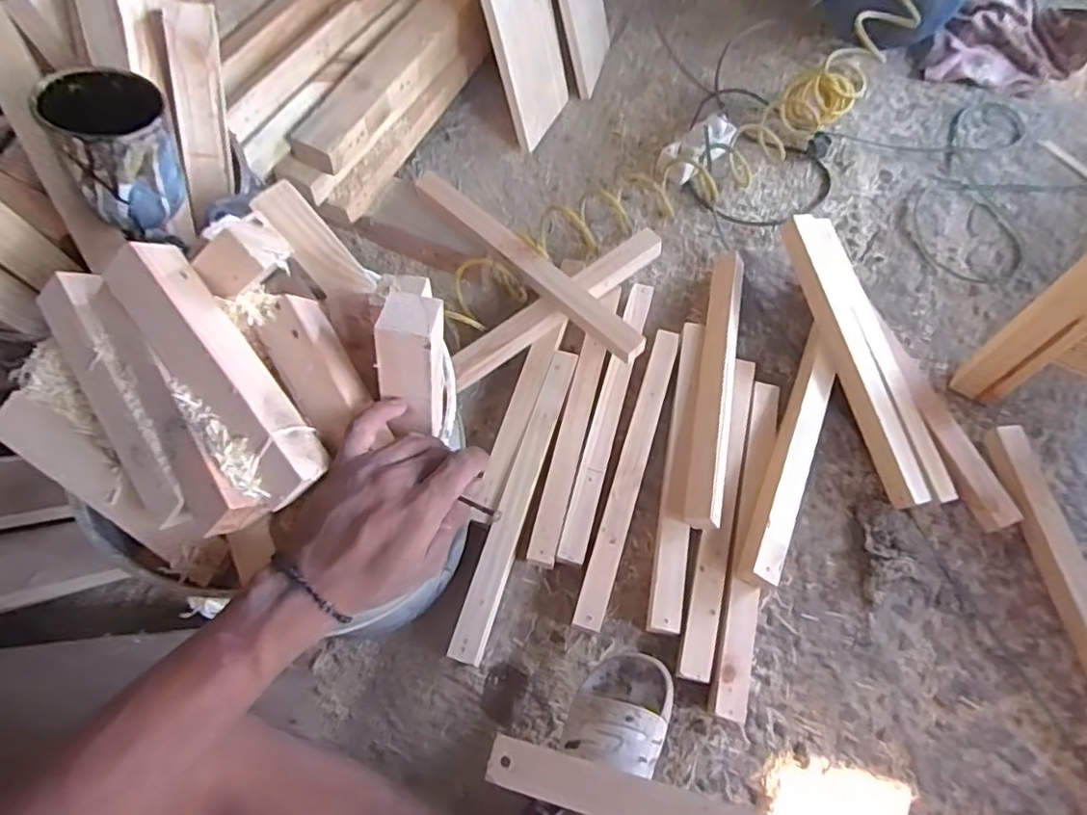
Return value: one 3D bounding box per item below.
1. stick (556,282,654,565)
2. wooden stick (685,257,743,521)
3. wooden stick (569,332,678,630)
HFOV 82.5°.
[{"bbox_3d":[0.093,0.006,0.866,0.033,0.037,0.431,14,64,8],"label":"stick"},{"bbox_3d":[0.239,-0.039,0.845,0.046,0.026,0.417,11,64,6],"label":"wooden stick"},{"bbox_3d":[0.118,0.083,0.831,0.035,0.035,0.425,16,65,9],"label":"wooden stick"}]

